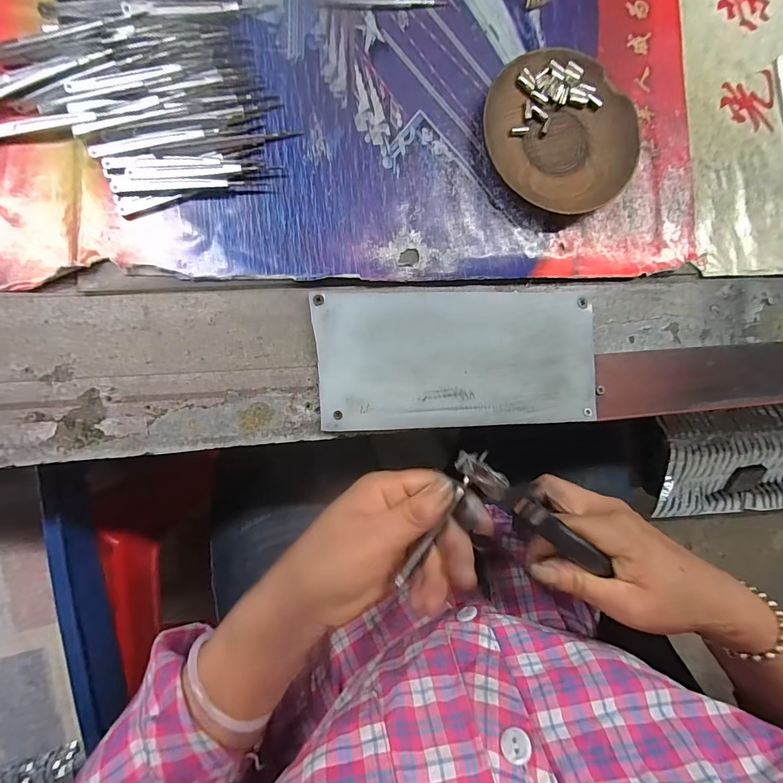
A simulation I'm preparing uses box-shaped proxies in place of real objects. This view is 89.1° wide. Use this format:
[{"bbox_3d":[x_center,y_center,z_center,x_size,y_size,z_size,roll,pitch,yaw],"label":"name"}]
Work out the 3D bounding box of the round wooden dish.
[{"bbox_3d":[0.122,-0.185,0.288,0.113,0.015,0.103,0,90,-8],"label":"round wooden dish"}]

